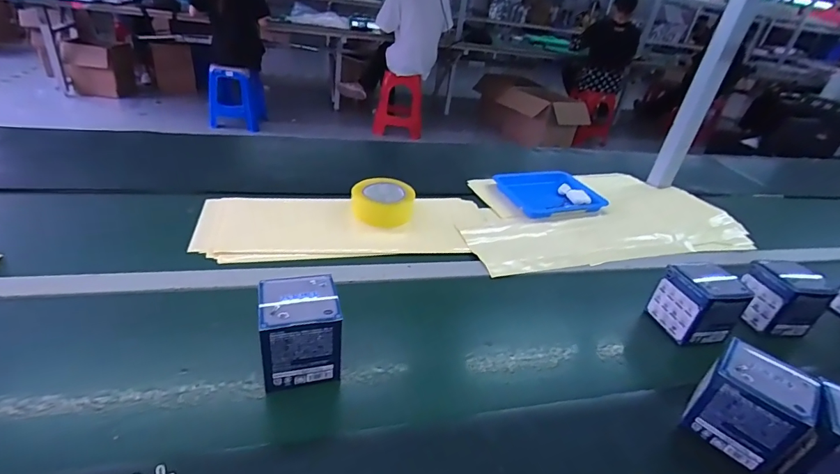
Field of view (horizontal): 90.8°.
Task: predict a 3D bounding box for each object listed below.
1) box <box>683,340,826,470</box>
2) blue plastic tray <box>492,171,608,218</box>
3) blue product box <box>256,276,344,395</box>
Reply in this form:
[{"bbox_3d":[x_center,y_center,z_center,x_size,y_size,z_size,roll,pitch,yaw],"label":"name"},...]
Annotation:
[{"bbox_3d":[0.360,0.184,0.456,0.097,0.103,0.086,-19,40,-36],"label":"box"},{"bbox_3d":[0.289,-0.099,0.938,0.201,0.035,0.182,-11,36,-27],"label":"blue plastic tray"},{"bbox_3d":[-0.134,0.106,0.463,0.080,0.097,0.078,-5,34,-19],"label":"blue product box"}]

